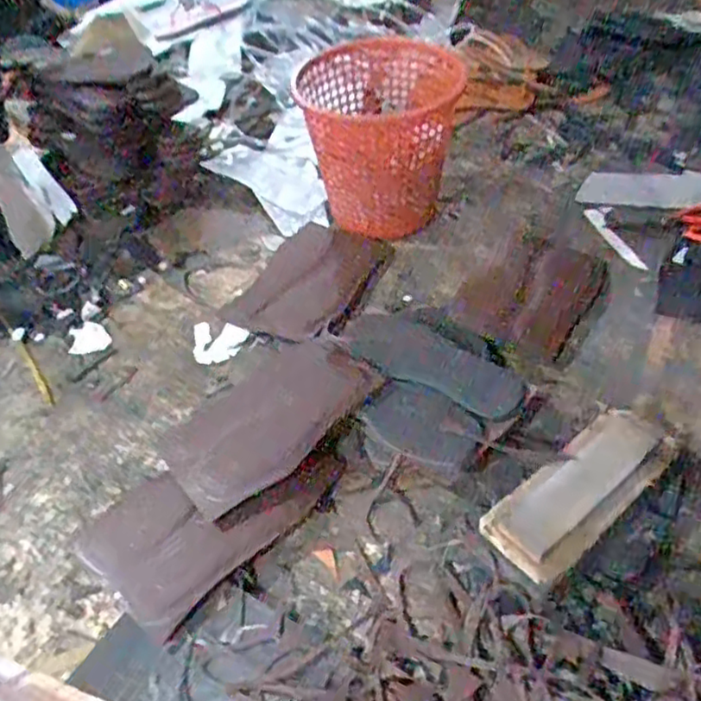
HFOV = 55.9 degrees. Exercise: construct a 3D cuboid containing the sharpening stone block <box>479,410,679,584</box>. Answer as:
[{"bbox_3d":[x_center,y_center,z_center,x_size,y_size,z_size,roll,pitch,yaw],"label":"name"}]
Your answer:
[{"bbox_3d":[0.239,0.136,0.671,0.232,0.049,0.084,-31,50,-25],"label":"sharpening stone block"}]

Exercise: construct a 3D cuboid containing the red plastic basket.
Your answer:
[{"bbox_3d":[0.048,-0.345,1.131,0.257,0.245,0.259,2,44,5],"label":"red plastic basket"}]

